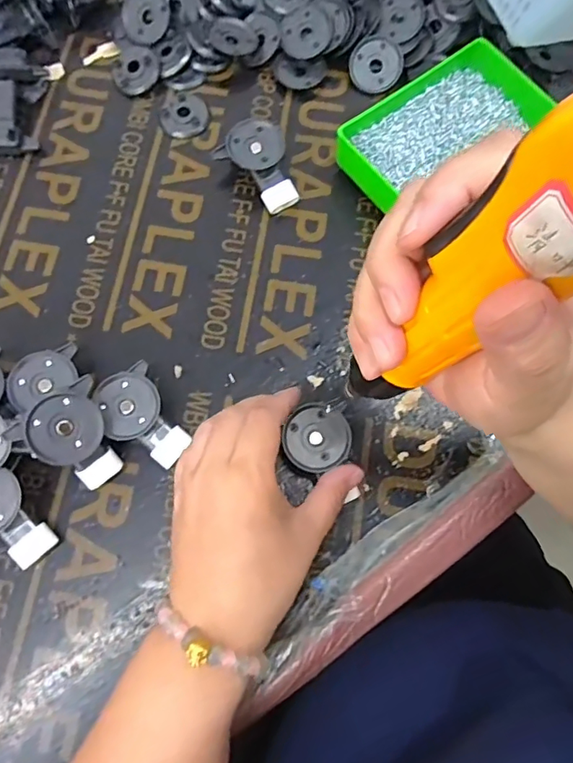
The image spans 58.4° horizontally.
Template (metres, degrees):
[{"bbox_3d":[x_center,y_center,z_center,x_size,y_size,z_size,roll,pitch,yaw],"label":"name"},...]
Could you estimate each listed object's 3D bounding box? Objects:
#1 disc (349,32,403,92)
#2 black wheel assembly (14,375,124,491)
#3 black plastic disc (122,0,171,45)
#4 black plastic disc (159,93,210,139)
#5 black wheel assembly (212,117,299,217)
[{"bbox_3d":[0.075,-0.268,0.432,0.043,0.006,0.046,-18,92,11],"label":"disc"},{"bbox_3d":[-0.134,0.037,0.323,0.045,0.054,0.057,-19,75,-6],"label":"black wheel assembly"},{"bbox_3d":[-0.119,-0.311,0.436,0.040,0.004,0.042,-11,105,7],"label":"black plastic disc"},{"bbox_3d":[-0.085,-0.223,0.427,0.040,0.005,0.040,-8,74,-3],"label":"black plastic disc"},{"bbox_3d":[-0.024,-0.165,0.398,0.052,0.030,0.065,-16,75,-5],"label":"black wheel assembly"}]

